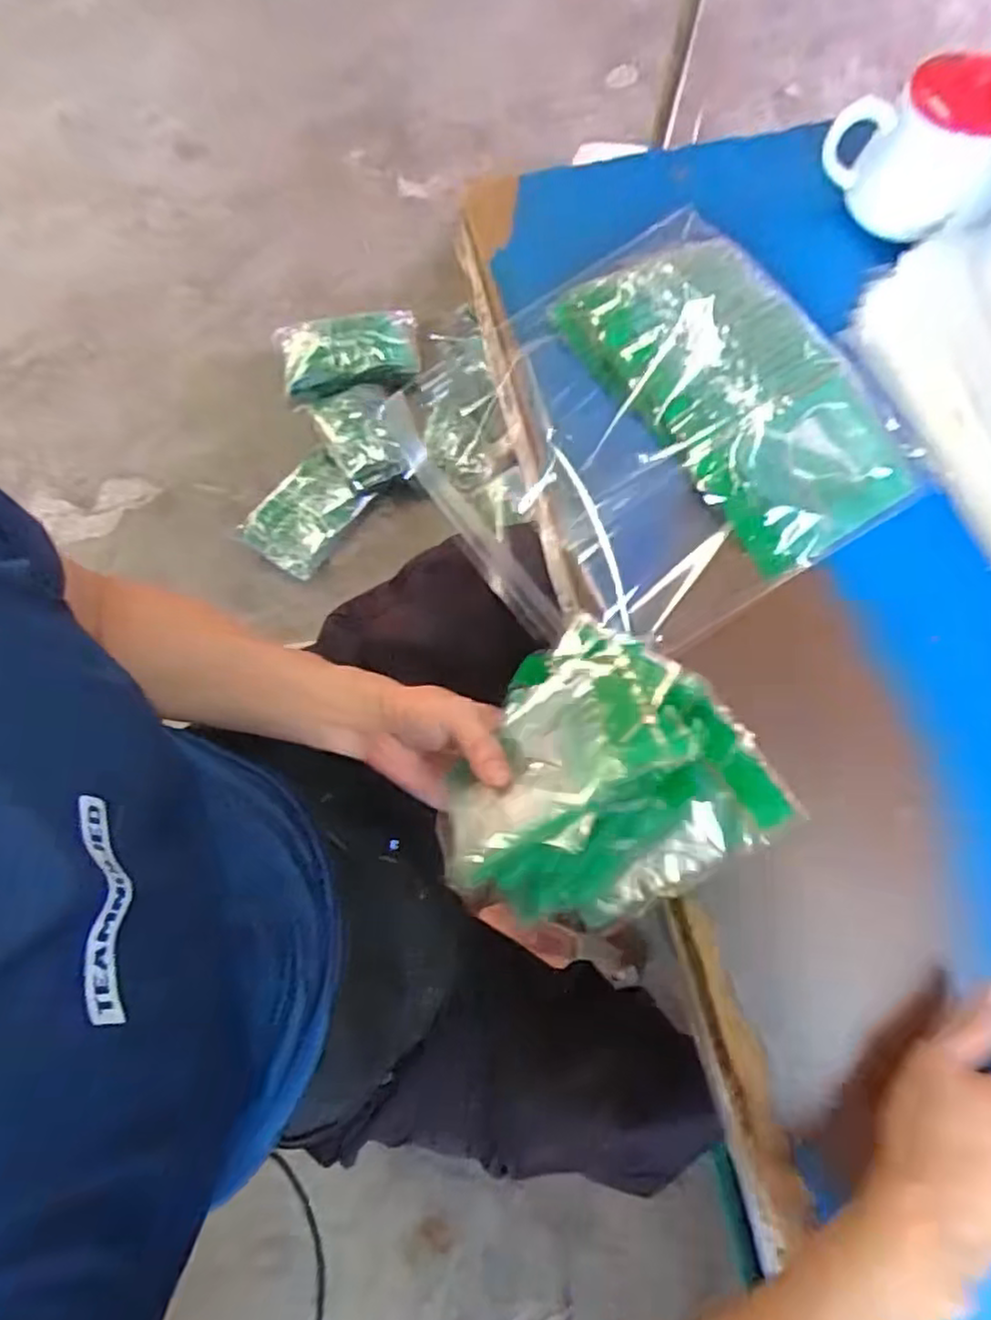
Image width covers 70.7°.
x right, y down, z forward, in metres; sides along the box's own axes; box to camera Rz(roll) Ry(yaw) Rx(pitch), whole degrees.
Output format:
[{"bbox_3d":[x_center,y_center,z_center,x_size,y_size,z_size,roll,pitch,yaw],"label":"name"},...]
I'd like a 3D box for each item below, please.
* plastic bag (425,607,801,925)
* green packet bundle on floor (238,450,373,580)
[{"bbox_3d":[0.055,0.078,0.404,0.160,0.096,0.170,39,77,10],"label":"plastic bag"},{"bbox_3d":[-0.356,-0.273,1.326,0.167,0.077,0.215,39,77,10],"label":"green packet bundle on floor"}]

